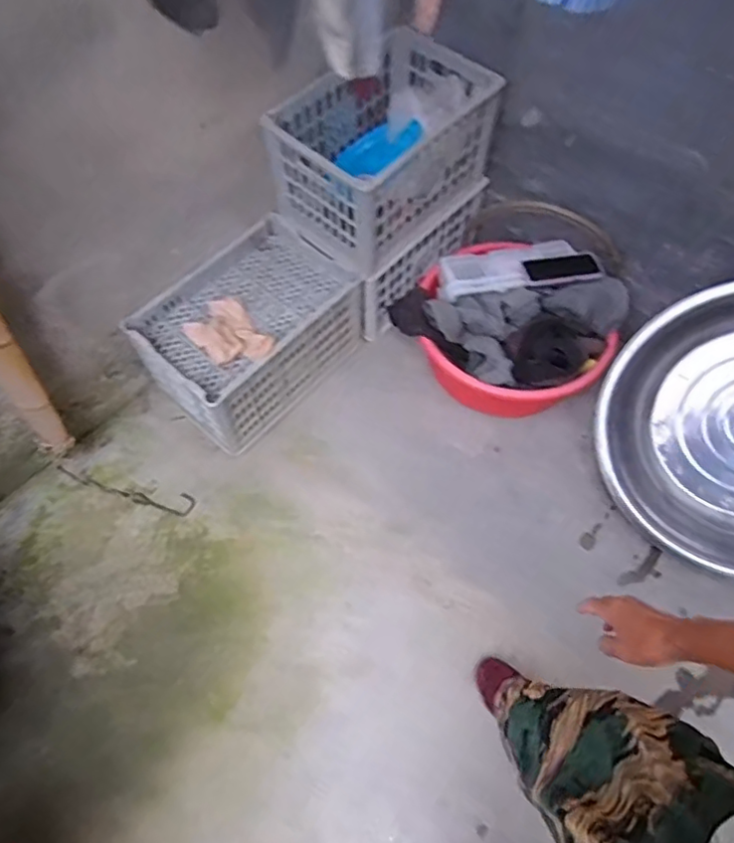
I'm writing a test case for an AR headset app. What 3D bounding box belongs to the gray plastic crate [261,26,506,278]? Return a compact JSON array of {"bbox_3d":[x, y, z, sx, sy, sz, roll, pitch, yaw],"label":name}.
[{"bbox_3d":[0.036,-0.584,1.282,0.306,0.250,0.413,38,66,16],"label":"gray plastic crate"}]

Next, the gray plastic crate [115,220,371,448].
[{"bbox_3d":[-0.267,-0.201,1.365,0.316,0.232,0.437,40,66,17],"label":"gray plastic crate"}]

